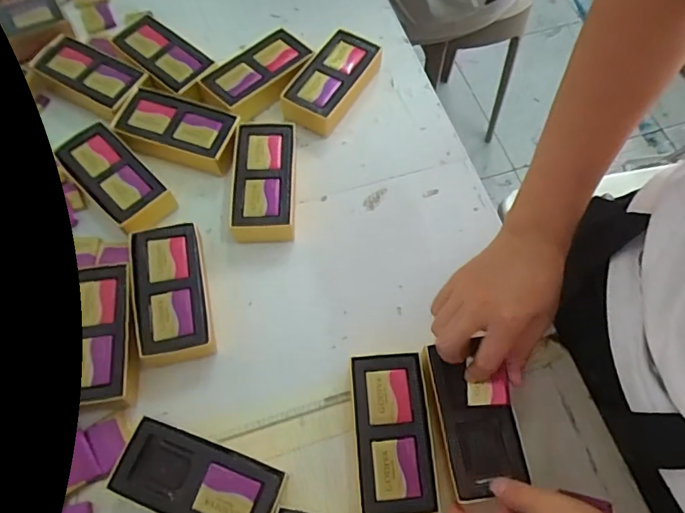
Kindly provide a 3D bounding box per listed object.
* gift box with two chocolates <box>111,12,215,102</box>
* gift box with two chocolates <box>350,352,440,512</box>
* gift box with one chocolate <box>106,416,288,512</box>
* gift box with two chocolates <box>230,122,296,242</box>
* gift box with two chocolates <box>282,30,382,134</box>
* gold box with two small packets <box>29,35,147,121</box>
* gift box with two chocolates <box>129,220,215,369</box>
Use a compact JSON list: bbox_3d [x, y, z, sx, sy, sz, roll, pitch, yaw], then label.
[{"bbox_3d":[-0.184,-0.207,0.544,0.130,0.033,0.054,41,70,17],"label":"gift box with two chocolates"},{"bbox_3d":[0.037,0.134,0.386,0.055,0.032,0.112,-3,64,-3],"label":"gift box with two chocolates"},{"bbox_3d":[-0.101,0.163,0.369,0.112,0.035,0.056,20,65,8],"label":"gift box with one chocolate"},{"bbox_3d":[-0.073,-0.072,0.482,0.055,0.032,0.114,0,64,-2],"label":"gift box with two chocolates"},{"bbox_3d":[-0.009,-0.182,0.533,0.062,0.034,0.110,30,67,12],"label":"gift box with two chocolates"},{"bbox_3d":[-0.264,-0.185,0.533,0.120,0.030,0.060,28,67,12],"label":"gold box with two small packets"},{"bbox_3d":[-0.143,0.031,0.431,0.059,0.034,0.112,-13,65,-7],"label":"gift box with two chocolates"}]

